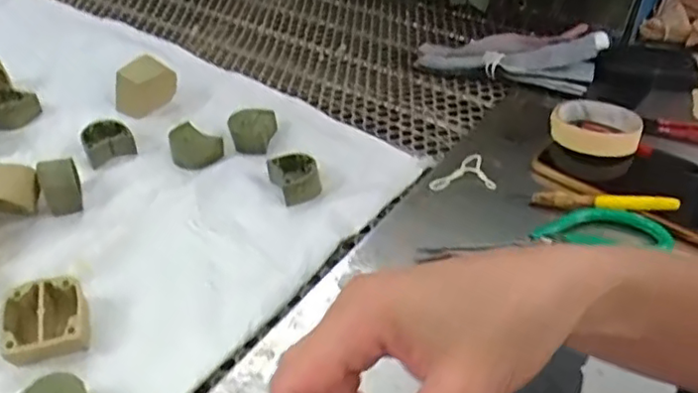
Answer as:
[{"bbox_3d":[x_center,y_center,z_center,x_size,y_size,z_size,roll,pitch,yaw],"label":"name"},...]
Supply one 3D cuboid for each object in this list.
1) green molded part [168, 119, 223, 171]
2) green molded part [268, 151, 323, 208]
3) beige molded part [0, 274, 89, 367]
[{"bbox_3d":[-0.149,-0.049,0.592,0.050,0.022,0.038,25,44,29],"label":"green molded part"},{"bbox_3d":[-0.048,-0.018,0.556,0.037,0.024,0.046,-18,41,-21],"label":"green molded part"},{"bbox_3d":[-0.210,0.086,0.427,0.054,0.030,0.051,-14,40,-17],"label":"beige molded part"}]

